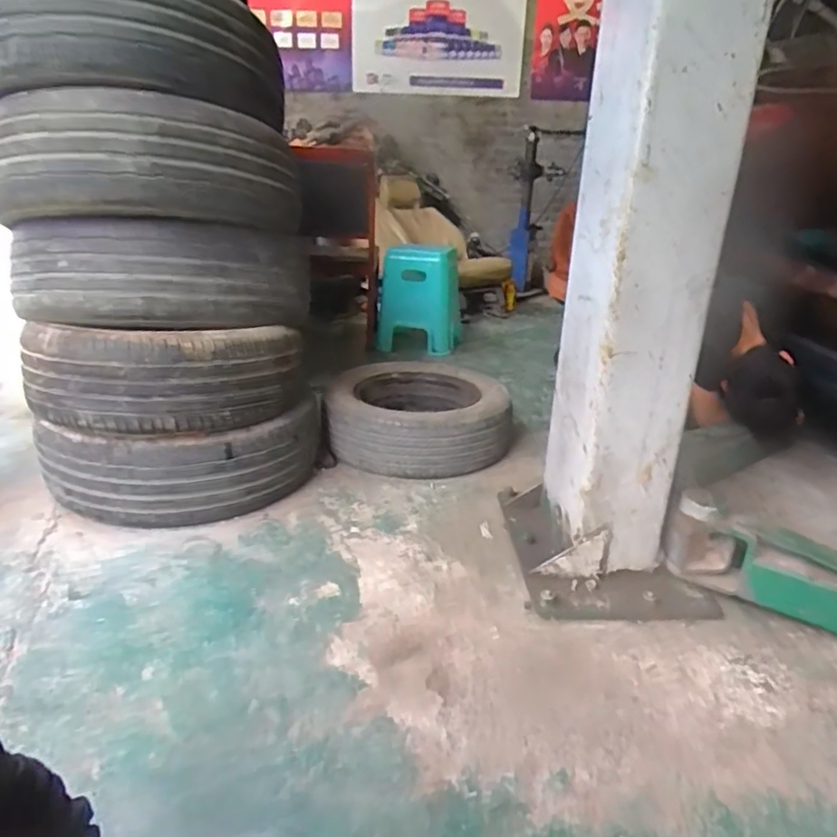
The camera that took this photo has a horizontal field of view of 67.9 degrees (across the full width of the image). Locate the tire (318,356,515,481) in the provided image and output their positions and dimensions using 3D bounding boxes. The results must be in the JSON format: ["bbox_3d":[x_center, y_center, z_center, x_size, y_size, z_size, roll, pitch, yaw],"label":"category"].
[{"bbox_3d":[-0.011,-0.017,1.909,0.532,0.175,0.555,-1,22,-8],"label":"tire"}]

